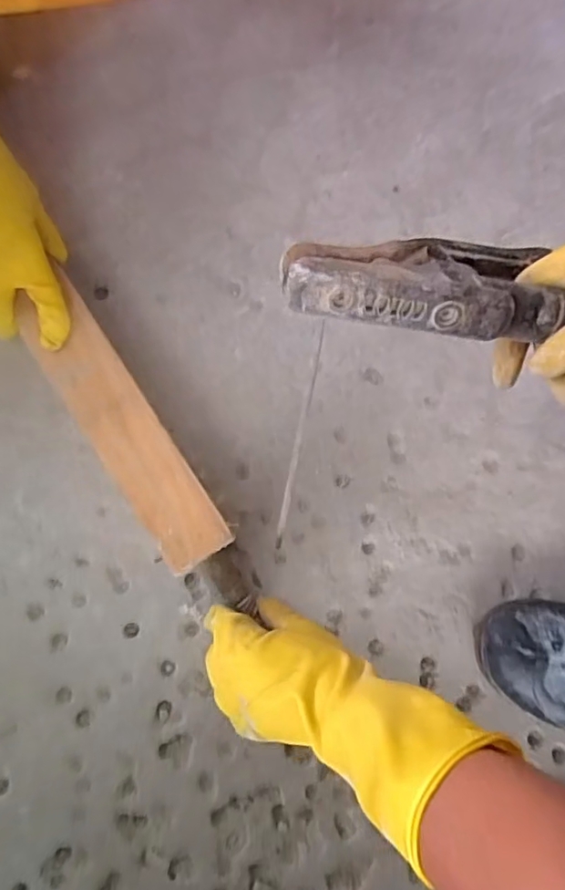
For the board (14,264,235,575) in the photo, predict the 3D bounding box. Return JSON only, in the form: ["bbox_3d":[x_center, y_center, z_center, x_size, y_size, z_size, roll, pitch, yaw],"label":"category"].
[{"bbox_3d":[-0.137,-0.014,0.486,0.062,0.017,0.259,-33,90,-8],"label":"board"}]

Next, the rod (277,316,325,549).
[{"bbox_3d":[0.011,0.005,0.420,0.005,0.203,0.007,16,36,7],"label":"rod"}]

